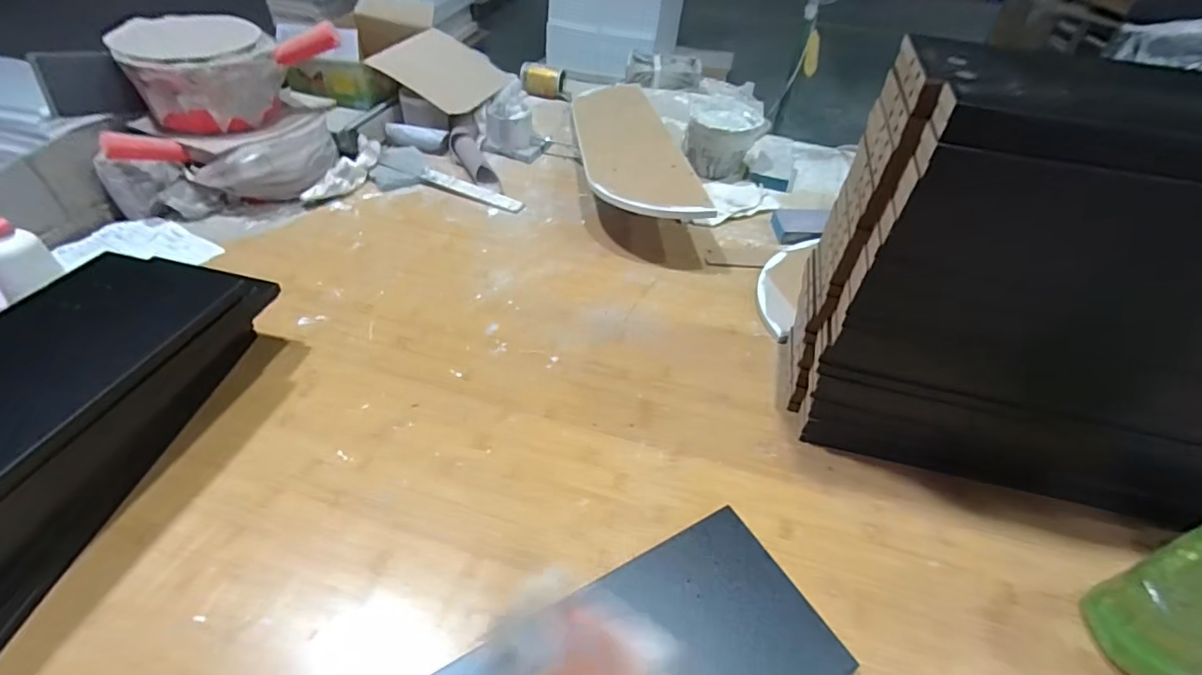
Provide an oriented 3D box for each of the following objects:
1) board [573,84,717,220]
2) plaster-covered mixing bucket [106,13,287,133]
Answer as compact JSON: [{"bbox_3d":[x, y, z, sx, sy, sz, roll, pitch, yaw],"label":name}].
[{"bbox_3d":[0.042,-0.361,0.970,0.165,0.018,0.614,-4,40,-6],"label":"board"},{"bbox_3d":[-0.612,-0.411,0.834,0.189,0.110,0.207,-26,51,-28],"label":"plaster-covered mixing bucket"}]

